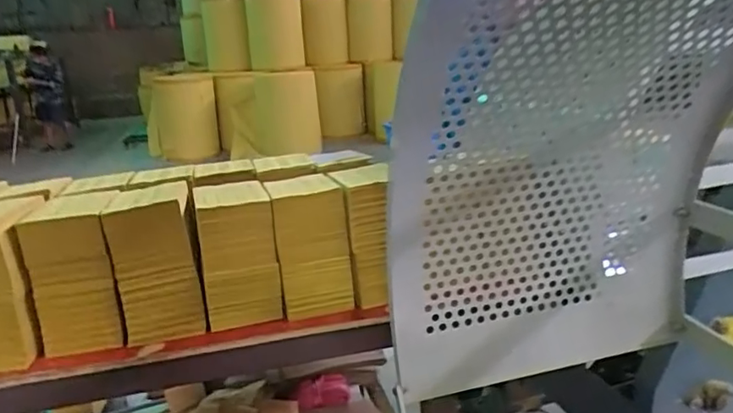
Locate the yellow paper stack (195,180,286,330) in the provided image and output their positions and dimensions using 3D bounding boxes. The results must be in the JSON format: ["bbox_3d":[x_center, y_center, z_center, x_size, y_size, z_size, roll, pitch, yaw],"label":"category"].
[{"bbox_3d":[-0.219,0.076,0.970,0.120,0.207,0.145,-8,17,-12],"label":"yellow paper stack"}]

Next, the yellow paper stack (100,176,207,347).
[{"bbox_3d":[-0.352,0.086,0.949,0.120,0.220,0.171,-9,18,-15],"label":"yellow paper stack"}]

